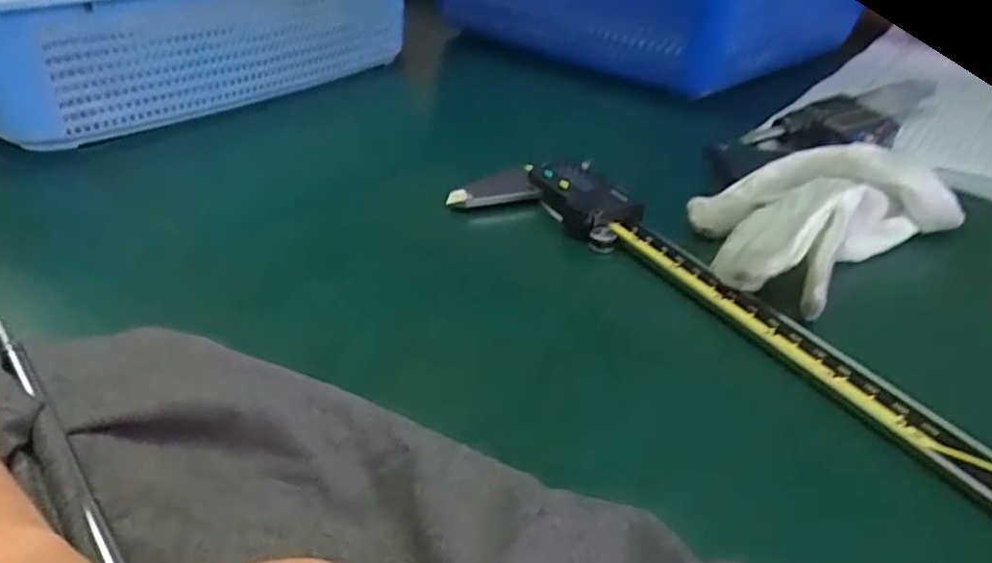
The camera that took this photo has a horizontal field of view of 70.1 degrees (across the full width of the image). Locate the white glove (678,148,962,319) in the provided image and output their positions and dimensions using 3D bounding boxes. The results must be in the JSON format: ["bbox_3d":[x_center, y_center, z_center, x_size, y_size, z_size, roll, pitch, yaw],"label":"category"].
[{"bbox_3d":[0.130,-0.031,0.300,0.122,0.029,0.078,-22,39,-30],"label":"white glove"}]

